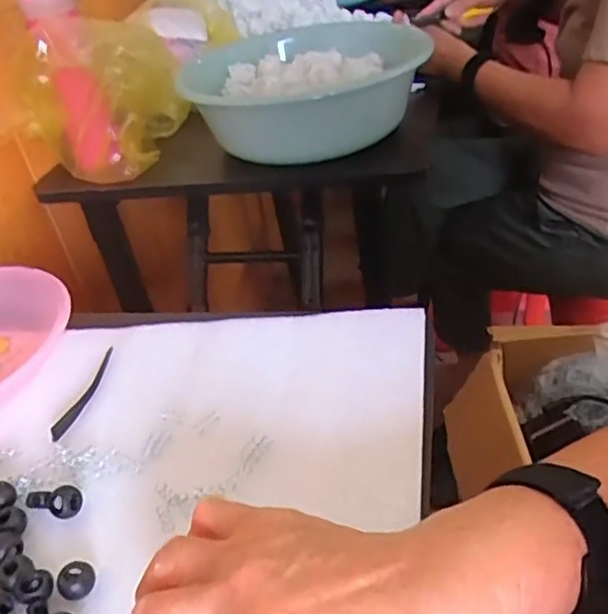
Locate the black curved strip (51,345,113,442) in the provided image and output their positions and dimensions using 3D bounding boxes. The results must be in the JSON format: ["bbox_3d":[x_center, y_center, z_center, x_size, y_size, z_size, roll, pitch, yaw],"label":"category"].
[{"bbox_3d":[-0.152,0.060,0.444,0.011,0.007,0.088,2,37,15],"label":"black curved strip"}]

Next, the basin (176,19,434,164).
[{"bbox_3d":[0.010,-0.264,0.770,0.264,0.105,0.268,-6,36,5],"label":"basin"}]

